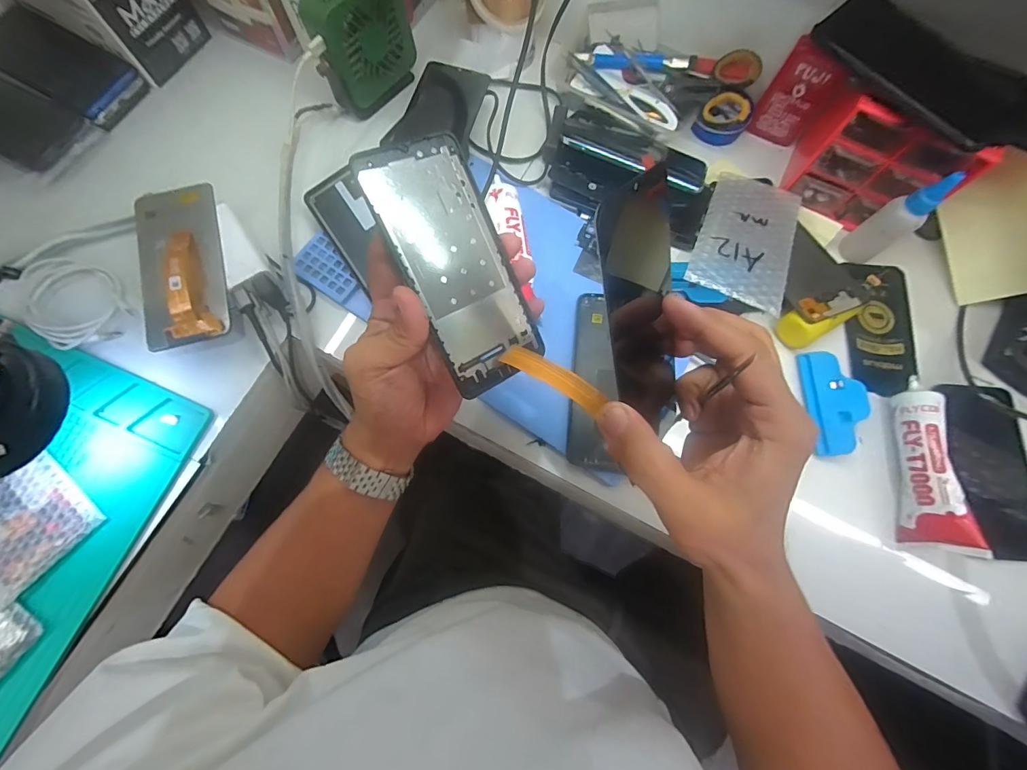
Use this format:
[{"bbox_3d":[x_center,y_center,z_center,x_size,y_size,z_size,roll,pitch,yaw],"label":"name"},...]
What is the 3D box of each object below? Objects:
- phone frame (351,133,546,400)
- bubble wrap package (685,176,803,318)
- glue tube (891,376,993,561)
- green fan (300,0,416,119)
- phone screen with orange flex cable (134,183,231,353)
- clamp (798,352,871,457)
[{"bbox_3d":[-0.036,-0.078,0.286,0.073,0.004,0.159,-32,106,-26],"label":"phone frame"},{"bbox_3d":[0.235,-0.151,0.434,0.089,0.009,0.181,26,61,5],"label":"bubble wrap package"},{"bbox_3d":[0.371,0.068,0.386,0.028,0.052,0.149,12,73,-27],"label":"glue tube"},{"bbox_3d":[-0.156,-0.354,0.449,0.043,0.105,0.110,42,78,9],"label":"green fan"},{"bbox_3d":[-0.301,-0.111,0.386,0.072,0.024,0.154,-15,76,-6],"label":"phone screen with orange flex cable"},{"bbox_3d":[0.306,0.017,0.416,0.046,0.028,0.098,0,75,-2],"label":"clamp"}]

